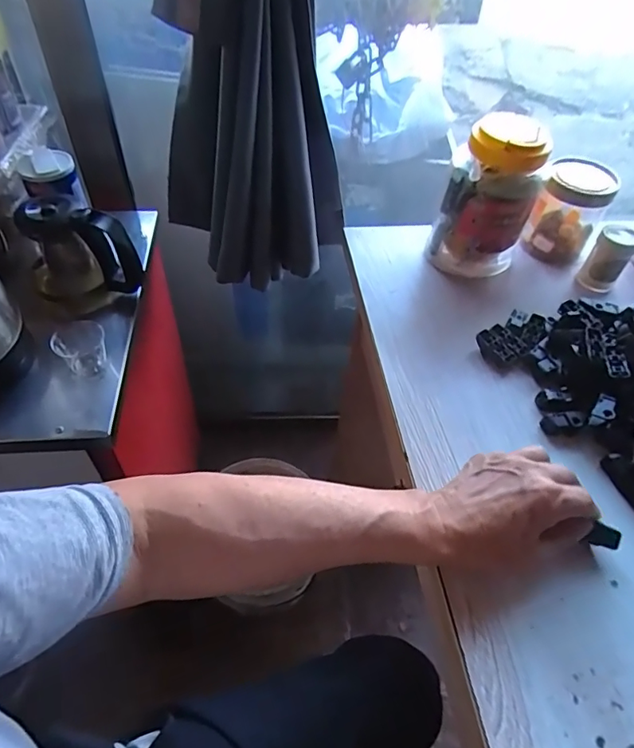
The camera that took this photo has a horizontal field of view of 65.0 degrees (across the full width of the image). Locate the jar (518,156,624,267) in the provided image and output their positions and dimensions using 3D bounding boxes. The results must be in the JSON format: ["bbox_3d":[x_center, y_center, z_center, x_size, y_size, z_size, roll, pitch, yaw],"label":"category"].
[{"bbox_3d":[0.329,-0.212,0.657,0.083,0.112,0.091,2,51,-2],"label":"jar"}]

